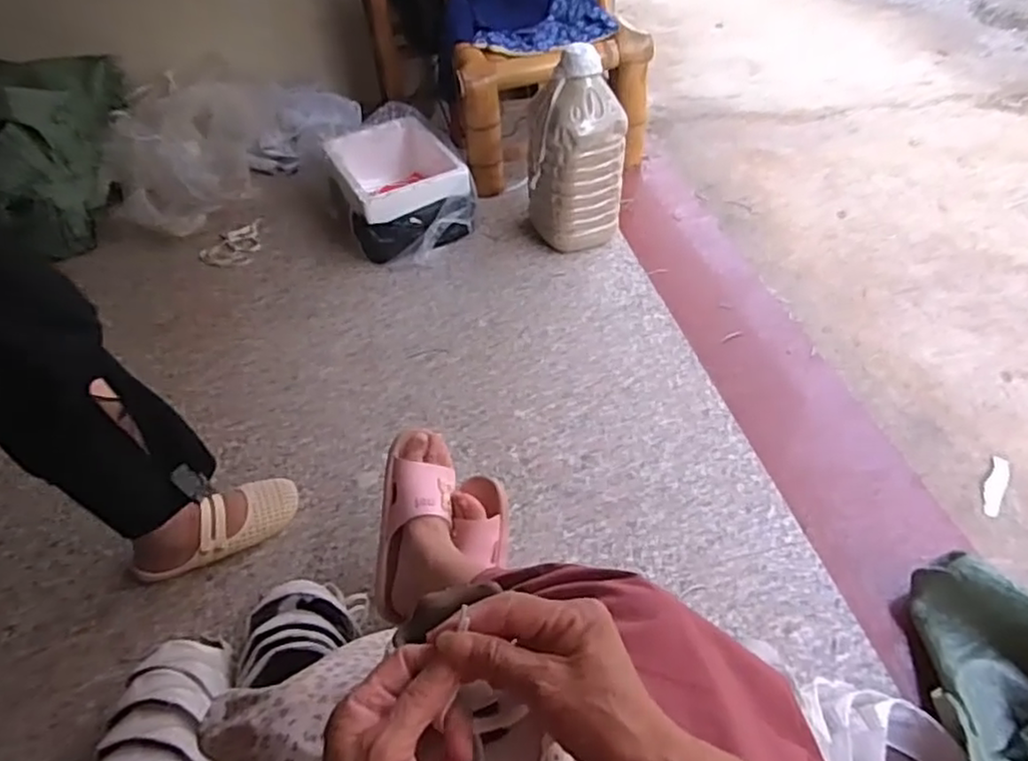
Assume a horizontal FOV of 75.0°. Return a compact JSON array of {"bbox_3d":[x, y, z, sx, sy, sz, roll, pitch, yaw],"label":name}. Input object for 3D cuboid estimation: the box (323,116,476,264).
[{"bbox_3d":[-0.263,-0.448,1.559,0.284,0.161,0.350,-22,48,-16],"label":"box"}]

